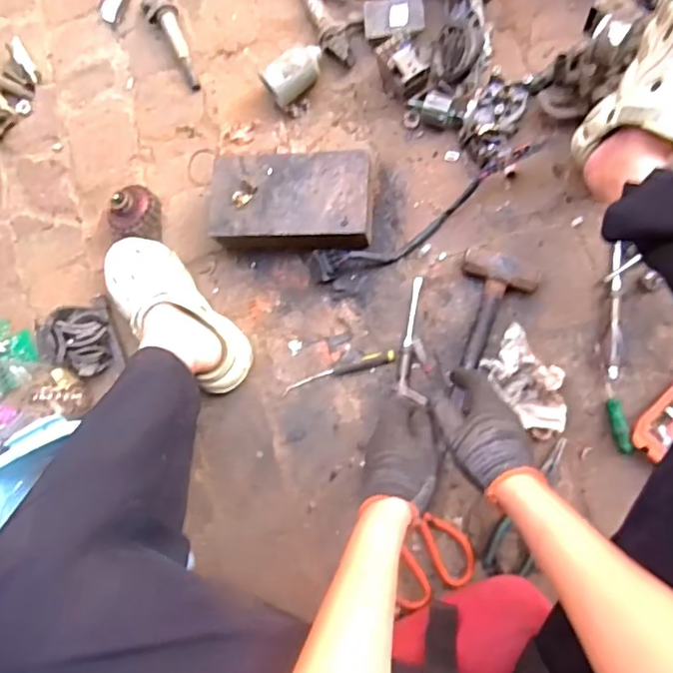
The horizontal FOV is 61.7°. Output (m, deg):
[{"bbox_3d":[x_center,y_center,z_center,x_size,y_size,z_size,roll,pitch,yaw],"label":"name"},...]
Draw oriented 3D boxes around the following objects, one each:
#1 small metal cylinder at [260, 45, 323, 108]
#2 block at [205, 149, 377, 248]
[{"bbox_3d":[-0.061,-0.379,0.817,0.092,0.069,0.054,-37,80,5],"label":"small metal cylinder"},{"bbox_3d":[-0.062,-0.191,0.809,0.226,0.077,0.127,2,85,10],"label":"block"}]

